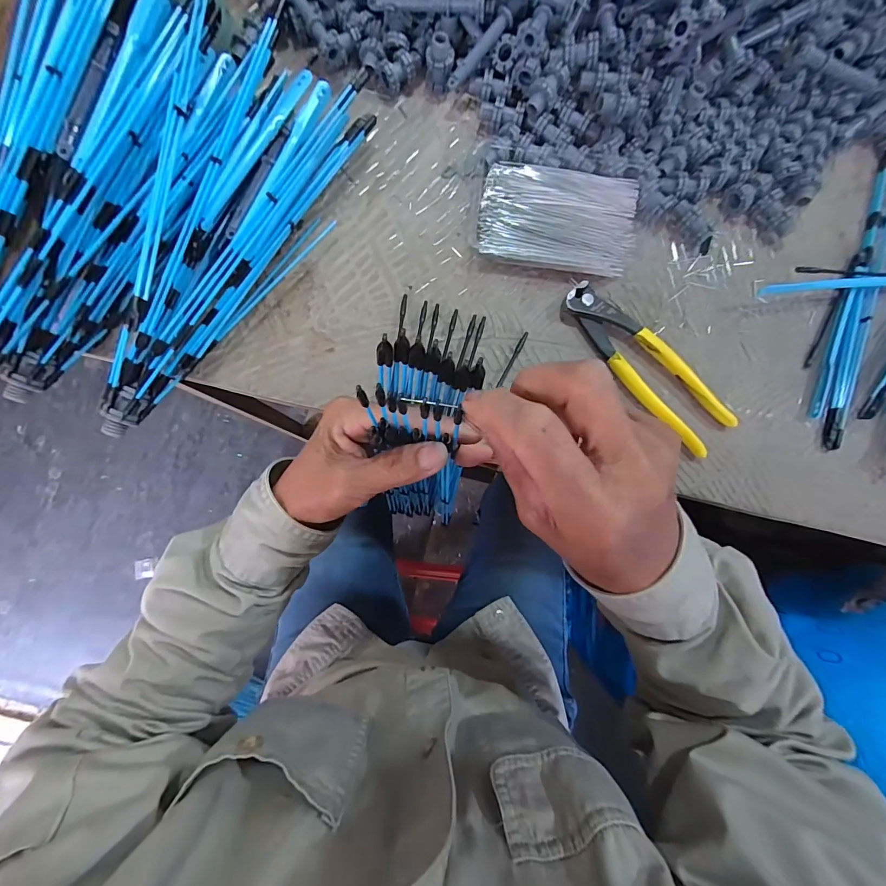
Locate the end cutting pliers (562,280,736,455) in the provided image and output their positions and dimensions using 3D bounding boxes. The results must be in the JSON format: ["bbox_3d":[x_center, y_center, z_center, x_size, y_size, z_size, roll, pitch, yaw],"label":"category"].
[{"bbox_3d":[0.164,-0.065,0.331,0.047,0.016,0.163,-42,85,-6],"label":"end cutting pliers"}]

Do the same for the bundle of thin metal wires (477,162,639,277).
[{"bbox_3d":[0.096,-0.191,0.348,0.127,0.018,0.077,8,82,0],"label":"bundle of thin metal wires"}]

